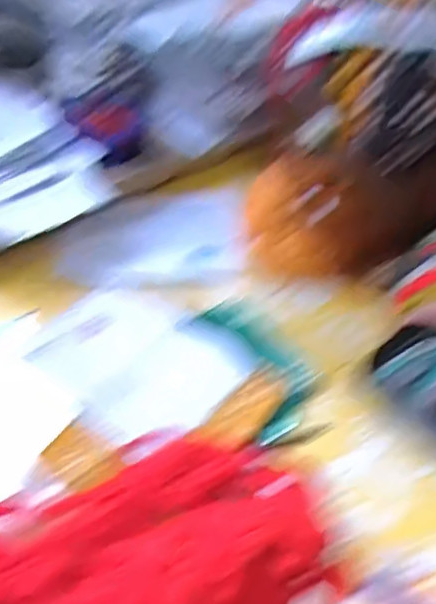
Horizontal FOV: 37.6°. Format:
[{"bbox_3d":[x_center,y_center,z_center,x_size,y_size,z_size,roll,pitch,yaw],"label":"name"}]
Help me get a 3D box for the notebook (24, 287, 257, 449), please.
[{"bbox_3d":[-0.108,0.072,0.855,0.264,0.009,0.221,31,54,28],"label":"notebook"}]

